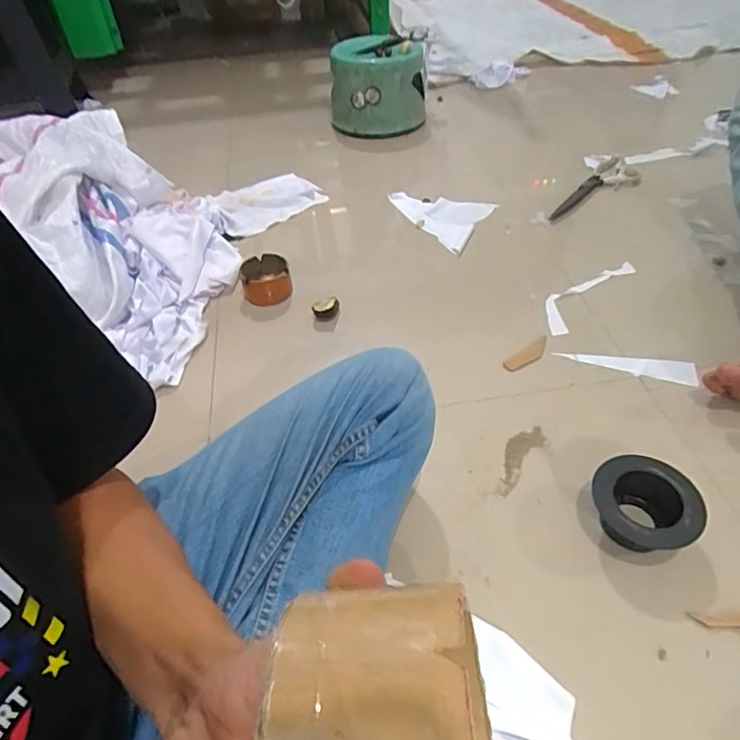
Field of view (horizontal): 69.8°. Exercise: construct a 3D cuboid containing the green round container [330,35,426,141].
[{"bbox_3d":[0.021,-0.720,1.372,0.242,0.206,0.207,-2,45,3],"label":"green round container"}]

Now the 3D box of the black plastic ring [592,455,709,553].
[{"bbox_3d":[0.294,0.149,0.569,0.101,0.059,0.100,-2,45,2],"label":"black plastic ring"}]

